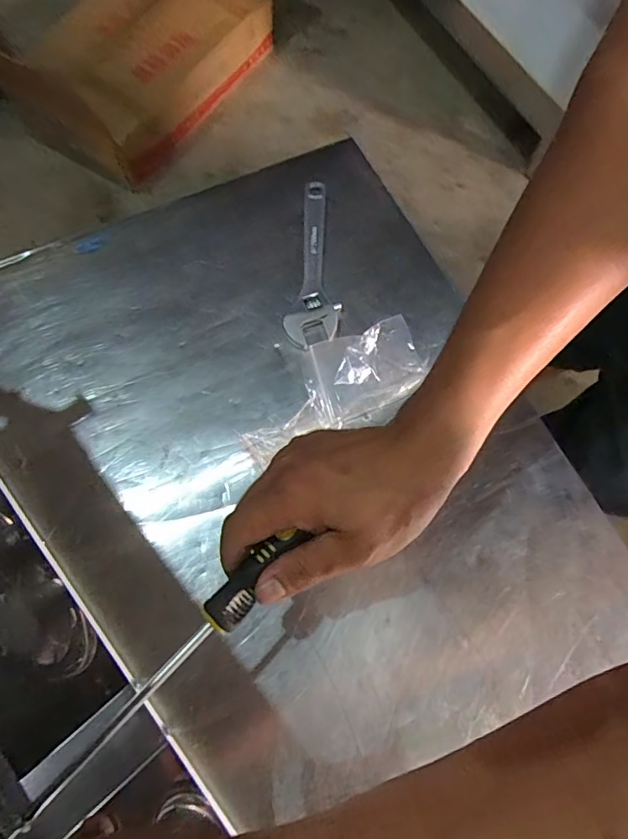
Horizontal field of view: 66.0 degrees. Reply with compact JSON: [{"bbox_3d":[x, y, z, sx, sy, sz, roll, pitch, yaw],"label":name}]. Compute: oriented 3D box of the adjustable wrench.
[{"bbox_3d":[0.004,-0.160,0.488,0.049,0.011,0.192,5,71,0],"label":"adjustable wrench"}]

